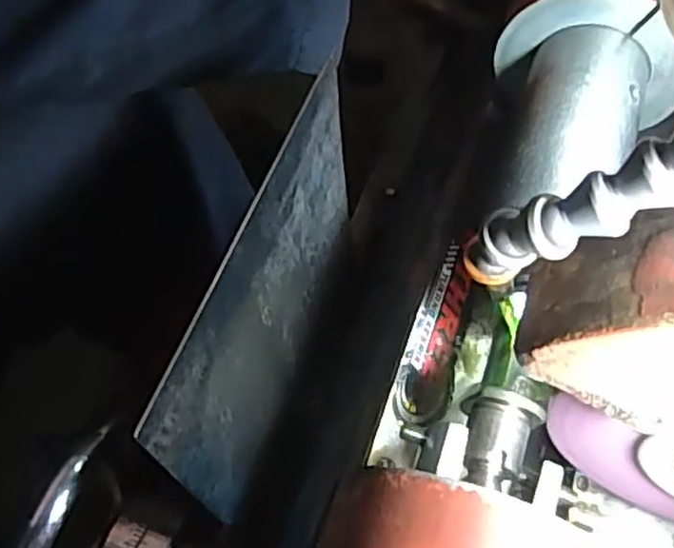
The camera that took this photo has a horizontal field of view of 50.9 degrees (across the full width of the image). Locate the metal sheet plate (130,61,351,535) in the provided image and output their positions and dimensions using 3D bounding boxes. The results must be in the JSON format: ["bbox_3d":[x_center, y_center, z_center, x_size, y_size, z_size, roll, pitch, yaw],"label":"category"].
[{"bbox_3d":[-0.026,0.018,0.315,0.004,0.153,0.167,16,61,13],"label":"metal sheet plate"}]

